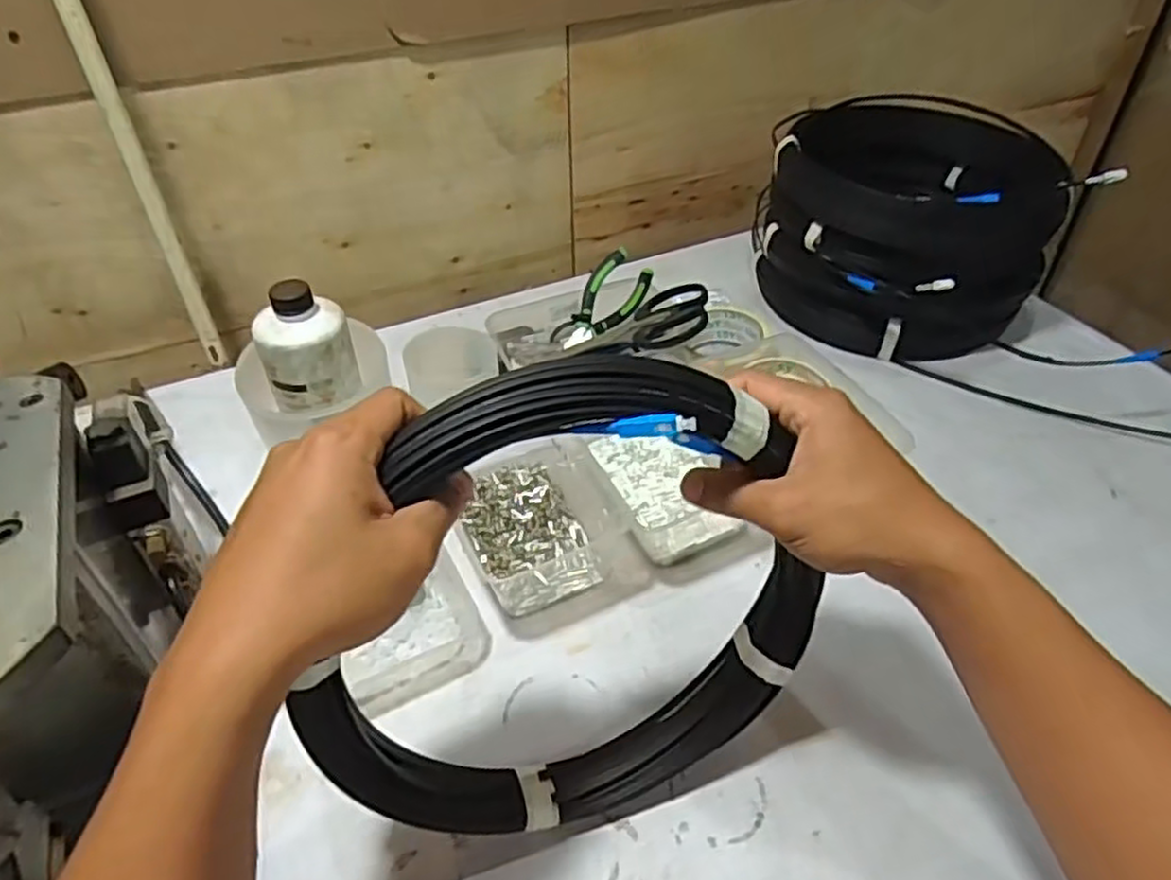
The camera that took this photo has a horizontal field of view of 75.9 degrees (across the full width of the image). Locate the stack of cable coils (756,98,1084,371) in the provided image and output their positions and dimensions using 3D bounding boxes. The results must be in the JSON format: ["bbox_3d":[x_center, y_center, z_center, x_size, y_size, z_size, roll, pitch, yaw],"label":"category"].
[{"bbox_3d":[0.331,-0.227,0.801,0.290,0.164,0.280,-29,49,-29],"label":"stack of cable coils"}]

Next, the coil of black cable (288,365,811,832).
[{"bbox_3d":[0.007,0.091,0.388,0.261,0.269,0.046,12,20,-25],"label":"coil of black cable"}]

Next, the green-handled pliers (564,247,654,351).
[{"bbox_3d":[0.020,-0.134,0.747,0.055,0.107,0.022,33,4,-2],"label":"green-handled pliers"}]

